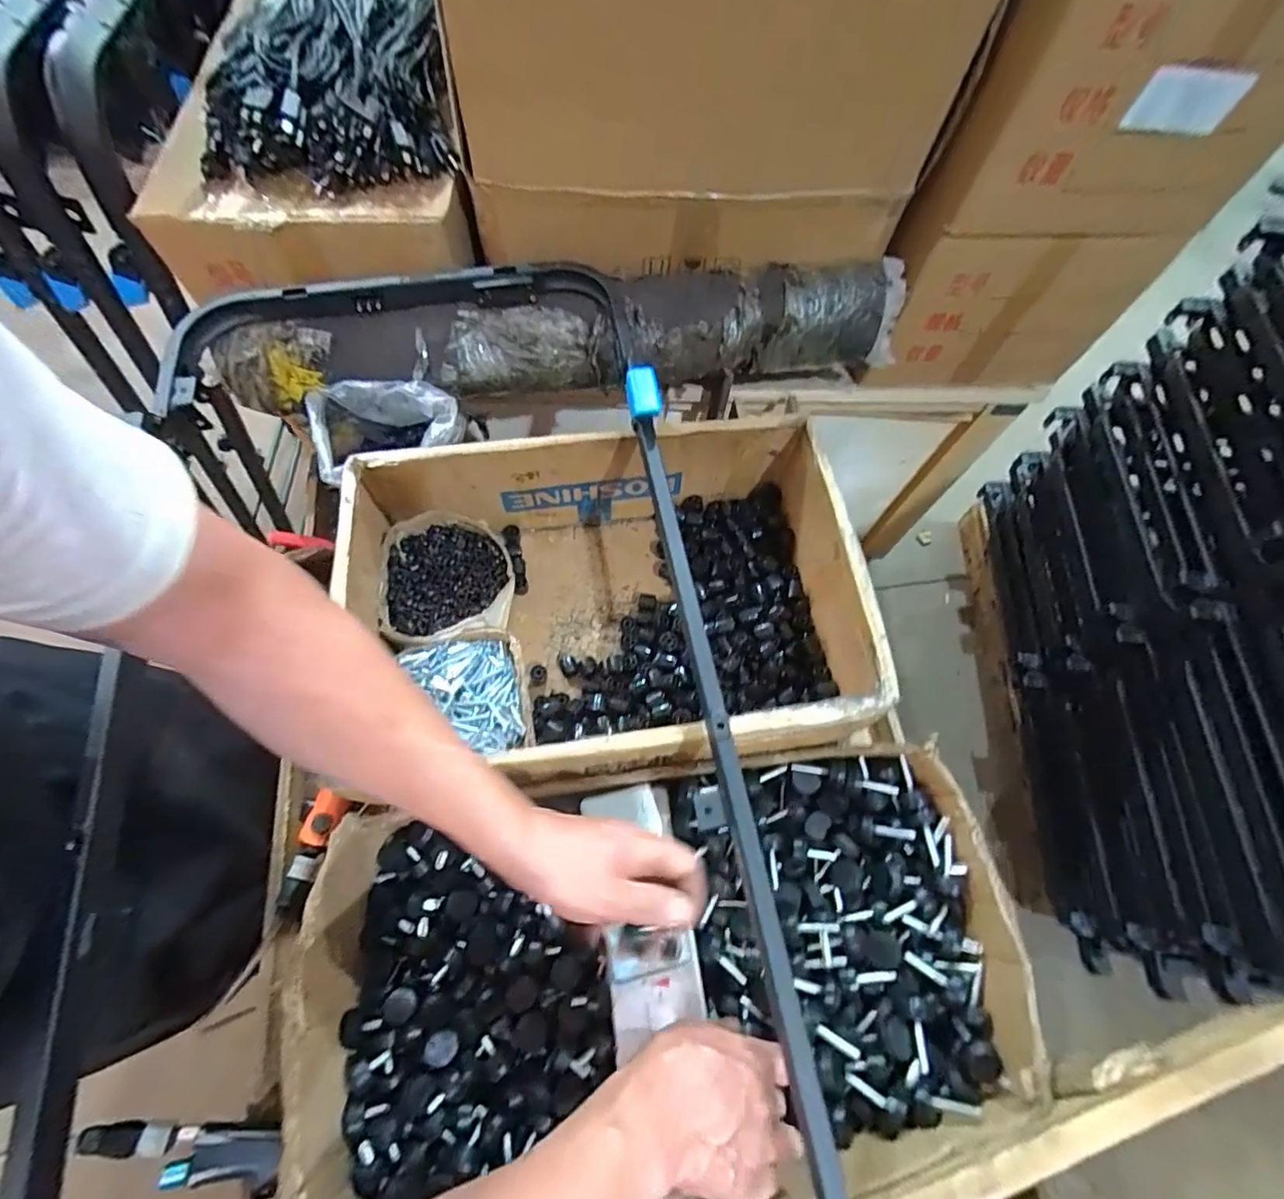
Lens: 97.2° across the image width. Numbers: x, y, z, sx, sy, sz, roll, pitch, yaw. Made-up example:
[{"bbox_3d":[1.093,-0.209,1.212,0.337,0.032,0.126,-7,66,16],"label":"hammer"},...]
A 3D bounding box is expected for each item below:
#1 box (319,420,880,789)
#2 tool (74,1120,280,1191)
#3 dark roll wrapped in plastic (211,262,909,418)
[{"bbox_3d":[-0.037,0.015,0.639,0.499,0.186,0.351,-9,67,-6],"label":"box"},{"bbox_3d":[-0.396,0.477,0.488,0.151,0.020,0.041,19,66,-12],"label":"tool"},{"bbox_3d":[-0.079,-0.328,0.726,0.852,0.132,0.119,-9,67,-6],"label":"dark roll wrapped in plastic"}]

